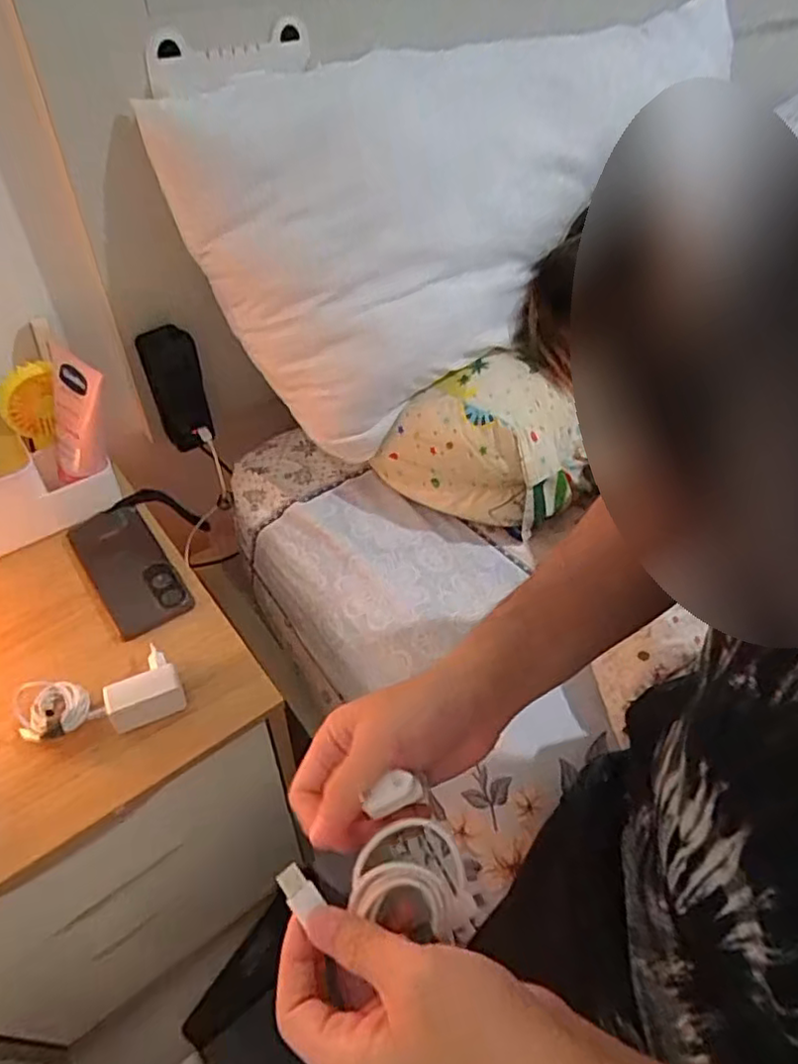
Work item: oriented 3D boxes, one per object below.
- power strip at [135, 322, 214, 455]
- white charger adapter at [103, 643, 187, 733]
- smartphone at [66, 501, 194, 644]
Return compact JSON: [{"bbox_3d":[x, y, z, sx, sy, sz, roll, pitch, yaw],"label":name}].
[{"bbox_3d":[-0.258,-0.165,0.752,0.059,0.149,0.028,-14,51,-15],"label":"power strip"},{"bbox_3d":[-0.228,0.137,0.573,0.061,0.039,0.060,-19,52,-19],"label":"white charger adapter"},{"bbox_3d":[-0.285,0.033,0.676,0.075,0.015,0.171,-27,55,-25],"label":"smartphone"}]

